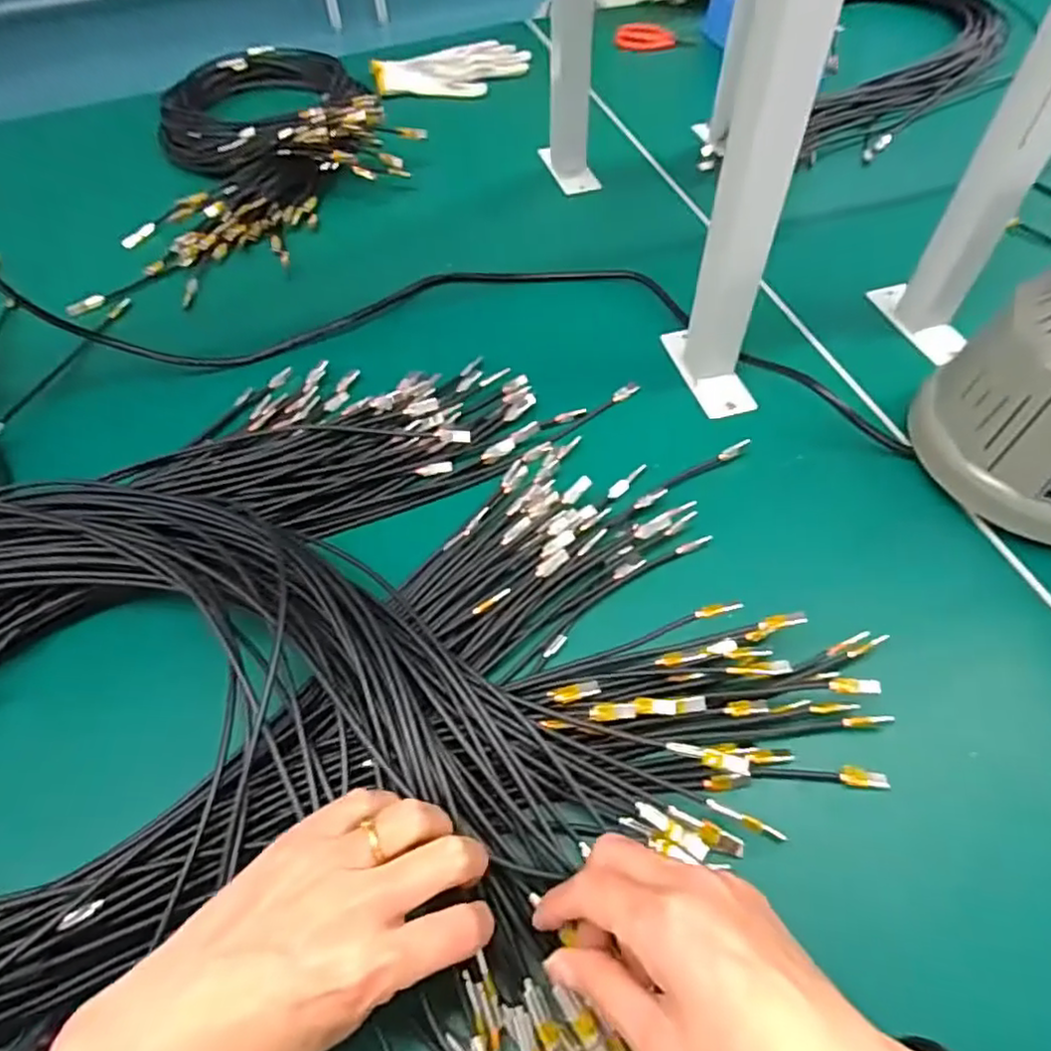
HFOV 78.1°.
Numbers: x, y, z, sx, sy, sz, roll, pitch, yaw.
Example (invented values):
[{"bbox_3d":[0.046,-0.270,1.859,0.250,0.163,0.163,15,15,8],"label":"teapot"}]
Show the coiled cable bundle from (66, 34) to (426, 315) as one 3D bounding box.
[{"bbox_3d":[-0.278,-0.443,0.722,0.291,0.061,0.480,-13,55,-5],"label":"coiled cable bundle"}]

